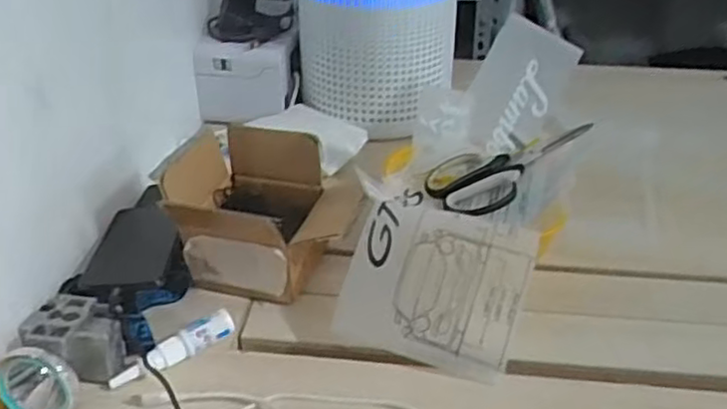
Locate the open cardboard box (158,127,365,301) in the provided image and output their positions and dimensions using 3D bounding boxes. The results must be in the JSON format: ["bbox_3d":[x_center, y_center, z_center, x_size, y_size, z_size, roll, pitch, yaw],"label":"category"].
[{"bbox_3d":[-0.077,0.012,0.641,0.153,0.104,0.118,11,35,17],"label":"open cardboard box"}]

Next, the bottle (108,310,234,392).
[{"bbox_3d":[-0.149,0.115,0.559,0.100,0.024,0.020,-24,39,-31],"label":"bottle"}]

